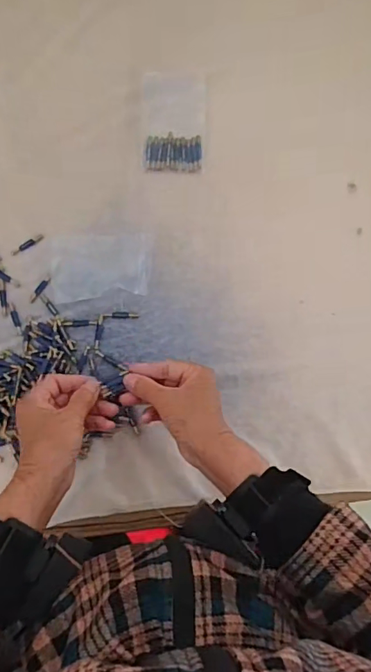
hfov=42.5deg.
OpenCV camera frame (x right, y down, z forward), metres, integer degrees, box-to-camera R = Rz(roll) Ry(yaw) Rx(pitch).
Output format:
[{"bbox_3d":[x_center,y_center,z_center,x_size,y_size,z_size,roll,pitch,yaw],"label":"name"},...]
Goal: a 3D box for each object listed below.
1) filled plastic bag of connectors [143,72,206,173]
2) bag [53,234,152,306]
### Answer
[{"bbox_3d":[-0.013,-0.258,0.578,0.076,0.009,0.120,0,85,-7],"label":"filled plastic bag of connectors"},{"bbox_3d":[-0.094,-0.081,0.541,0.113,0.025,0.076,-3,85,-7],"label":"bag"}]

